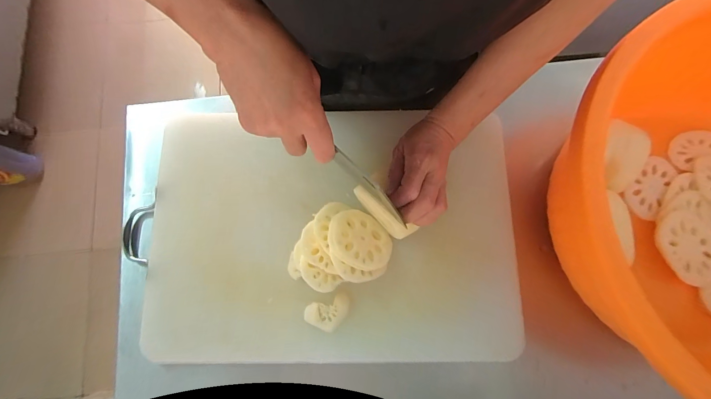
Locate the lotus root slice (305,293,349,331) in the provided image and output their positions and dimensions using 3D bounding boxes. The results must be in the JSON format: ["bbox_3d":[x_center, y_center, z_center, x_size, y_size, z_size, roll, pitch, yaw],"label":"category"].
[{"bbox_3d":[-0.034,0.142,0.395,0.056,0.004,0.038,-19,78,-3],"label":"lotus root slice"}]

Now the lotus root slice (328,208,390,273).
[{"bbox_3d":[0.006,0.048,0.377,0.078,0.008,0.065,31,55,-7],"label":"lotus root slice"}]

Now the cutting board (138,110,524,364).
[{"bbox_3d":[-0.033,0.038,0.408,0.447,0.020,0.309,0,79,1],"label":"cutting board"}]

